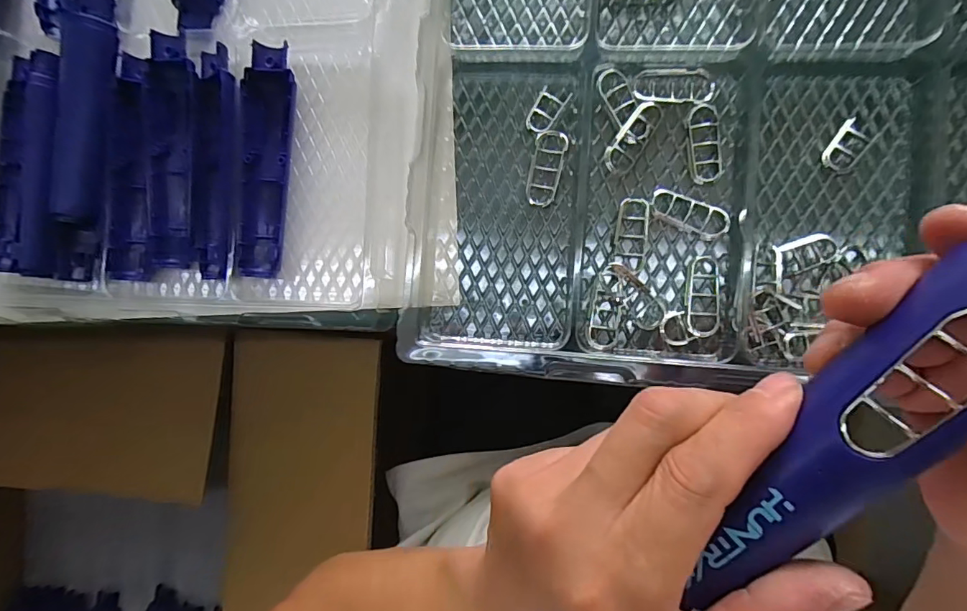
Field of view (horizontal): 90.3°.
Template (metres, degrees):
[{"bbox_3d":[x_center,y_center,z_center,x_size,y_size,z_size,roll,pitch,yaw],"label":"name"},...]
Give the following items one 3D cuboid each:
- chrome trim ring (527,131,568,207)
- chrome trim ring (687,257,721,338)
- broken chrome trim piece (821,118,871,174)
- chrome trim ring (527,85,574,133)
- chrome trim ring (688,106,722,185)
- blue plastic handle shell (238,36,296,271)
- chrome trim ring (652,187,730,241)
[{"bbox_3d":[0.044,-0.095,0.335,0.022,0.010,0.051,11,90,8],"label":"chrome trim ring"},{"bbox_3d":[0.147,-0.006,0.321,0.021,0.006,0.054,1,89,8],"label":"chrome trim ring"},{"bbox_3d":[0.236,-0.103,0.312,0.020,0.005,0.033,34,93,7],"label":"broken chrome trim piece"},{"bbox_3d":[0.044,-0.137,0.337,0.021,0.009,0.035,32,93,7],"label":"chrome trim ring"},{"bbox_3d":[0.149,-0.109,0.322,0.022,0.007,0.051,-5,88,7],"label":"chrome trim ring"},{"bbox_3d":[-0.162,-0.105,0.357,0.037,0.020,0.166,7,90,8],"label":"blue plastic handle shell"},{"bbox_3d":[0.138,-0.061,0.323,0.051,0.008,0.021,25,92,7],"label":"chrome trim ring"}]

